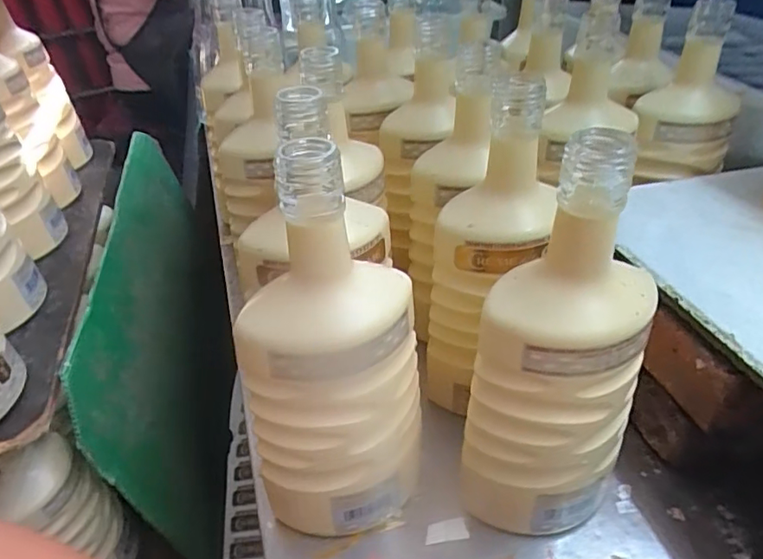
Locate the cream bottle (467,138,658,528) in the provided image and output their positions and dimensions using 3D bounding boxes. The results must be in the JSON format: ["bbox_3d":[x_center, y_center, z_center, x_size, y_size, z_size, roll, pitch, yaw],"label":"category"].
[{"bbox_3d":[0.100,0.047,0.309,0.077,0.242,0.078,23,44,30],"label":"cream bottle"}]

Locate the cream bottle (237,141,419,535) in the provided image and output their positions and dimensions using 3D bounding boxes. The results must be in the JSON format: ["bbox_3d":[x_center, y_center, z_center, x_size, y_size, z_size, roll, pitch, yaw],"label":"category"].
[{"bbox_3d":[-0.029,0.053,0.322,0.087,0.251,0.076,7,41,17],"label":"cream bottle"}]

